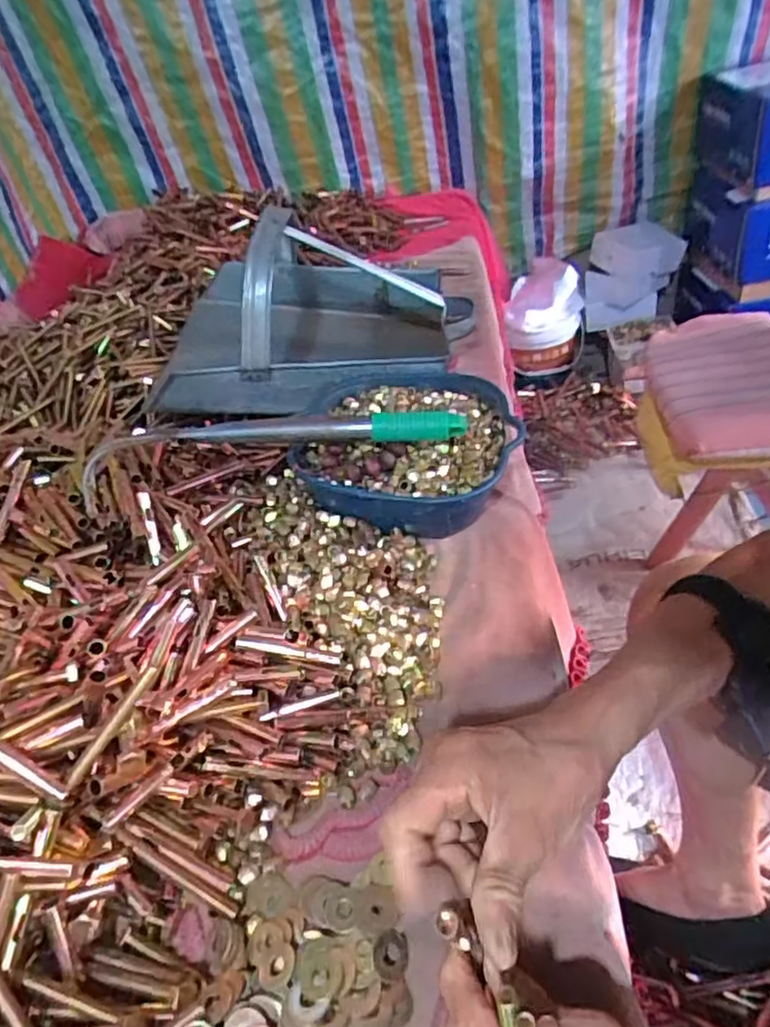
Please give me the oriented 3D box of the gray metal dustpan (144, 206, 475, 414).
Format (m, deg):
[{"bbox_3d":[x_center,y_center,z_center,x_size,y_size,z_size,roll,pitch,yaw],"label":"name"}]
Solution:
[{"bbox_3d":[-0.104,-0.282,0.873,0.422,0.222,0.322,-3,41,0],"label":"gray metal dustpan"}]

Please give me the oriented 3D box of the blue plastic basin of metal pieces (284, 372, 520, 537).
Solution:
[{"bbox_3d":[0.029,-0.070,0.688,0.218,0.093,0.231,-5,41,5],"label":"blue plastic basin of metal pieces"}]

